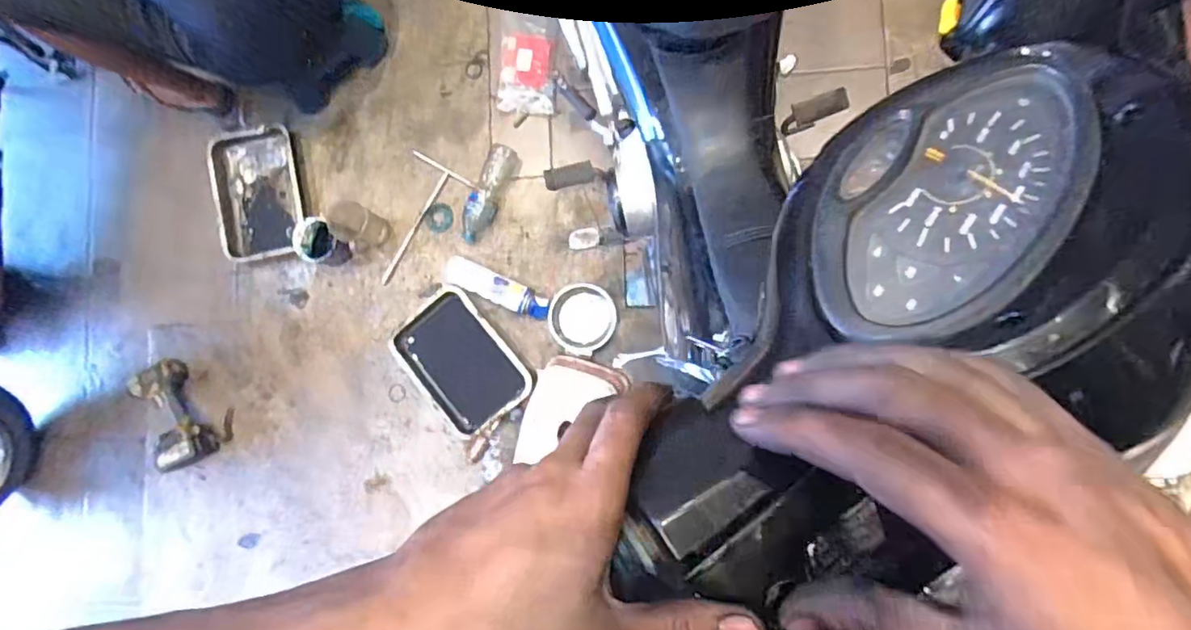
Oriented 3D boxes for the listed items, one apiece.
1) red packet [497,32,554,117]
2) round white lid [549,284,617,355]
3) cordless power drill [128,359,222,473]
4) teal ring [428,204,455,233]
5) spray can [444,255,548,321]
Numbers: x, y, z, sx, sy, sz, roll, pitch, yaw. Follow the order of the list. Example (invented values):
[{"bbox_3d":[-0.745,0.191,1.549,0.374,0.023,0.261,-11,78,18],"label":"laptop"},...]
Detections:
[{"bbox_3d":[-0.156,-0.562,1.324,0.125,0.023,0.196,4,87,5],"label":"red packet"},{"bbox_3d":[-0.029,0.007,1.268,0.144,0.039,0.147,0,87,5],"label":"round white lid"},{"bbox_3d":[-0.945,0.223,1.290,0.125,0.075,0.228,-21,85,4],"label":"cordless power drill"},{"bbox_3d":[-0.359,-0.224,1.325,0.058,0.007,0.066,34,90,6],"label":"teal ring"},{"bbox_3d":[-0.219,-0.059,1.287,0.252,0.064,0.066,23,89,6],"label":"spray can"}]

